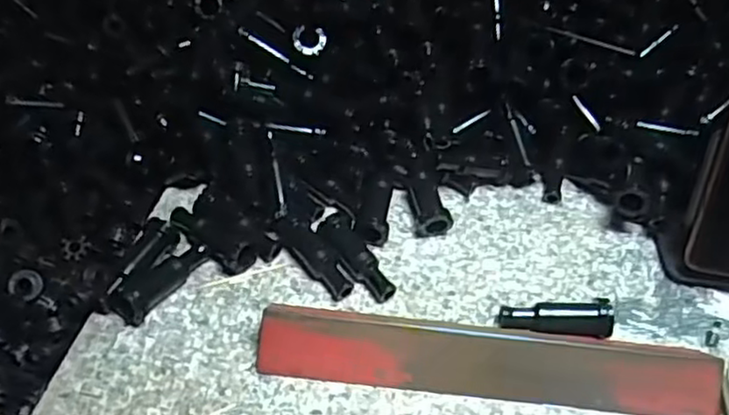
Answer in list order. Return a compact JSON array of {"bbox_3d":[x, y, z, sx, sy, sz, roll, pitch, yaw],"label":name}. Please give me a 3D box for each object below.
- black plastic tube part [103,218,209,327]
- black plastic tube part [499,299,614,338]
[{"bbox_3d":[-0.131,0.038,0.424,0.035,0.020,0.065,23,46,18],"label":"black plastic tube part"},{"bbox_3d":[0.116,0.066,0.418,0.065,0.017,0.019,6,43,1],"label":"black plastic tube part"}]

